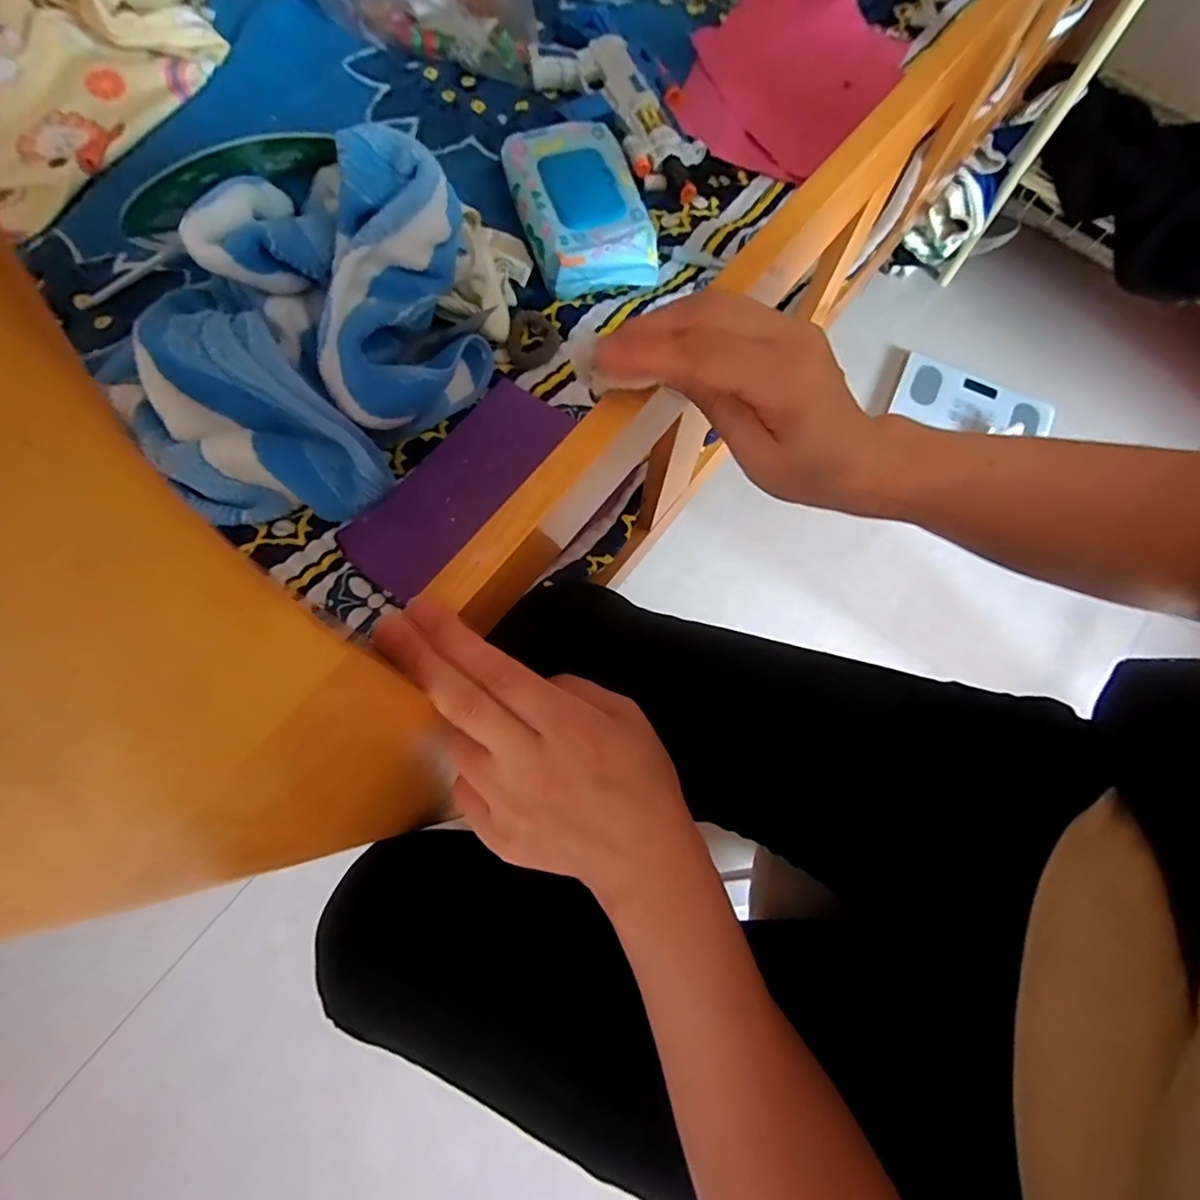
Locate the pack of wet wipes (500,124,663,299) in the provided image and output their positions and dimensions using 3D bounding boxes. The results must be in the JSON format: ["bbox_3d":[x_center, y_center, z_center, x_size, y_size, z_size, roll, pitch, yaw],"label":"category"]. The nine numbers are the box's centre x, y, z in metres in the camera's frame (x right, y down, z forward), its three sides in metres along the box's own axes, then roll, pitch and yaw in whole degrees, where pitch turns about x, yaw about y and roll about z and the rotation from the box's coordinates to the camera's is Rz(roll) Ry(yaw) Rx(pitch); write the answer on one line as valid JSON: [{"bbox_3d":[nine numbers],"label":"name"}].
[{"bbox_3d":[-0.021,-0.372,0.540,0.107,0.036,0.176,-16,74,-7],"label":"pack of wet wipes"}]

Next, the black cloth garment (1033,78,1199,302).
[{"bbox_3d":[0.782,-0.575,0.804,0.113,0.139,0.321,-42,78,-14],"label":"black cloth garment"}]

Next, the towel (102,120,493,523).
[{"bbox_3d":[-0.218,-0.190,0.421,0.192,0.150,0.287,35,74,9],"label":"towel"}]

